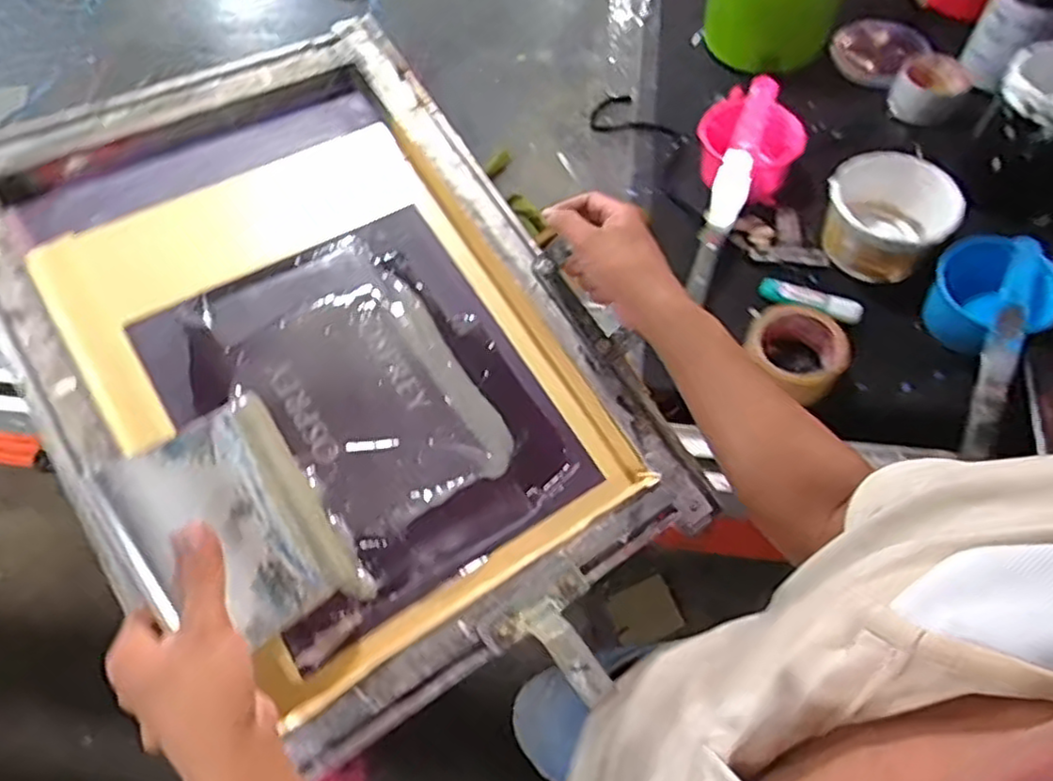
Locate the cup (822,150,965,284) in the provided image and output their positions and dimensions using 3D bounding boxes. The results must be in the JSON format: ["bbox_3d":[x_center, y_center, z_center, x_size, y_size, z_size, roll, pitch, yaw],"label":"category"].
[{"bbox_3d":[0.398,-0.194,0.770,0.129,0.084,0.115,34,69,20],"label":"cup"}]

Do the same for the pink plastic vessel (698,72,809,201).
[{"bbox_3d":[0.268,-0.298,0.832,0.119,0.101,0.102,14,63,11],"label":"pink plastic vessel"}]

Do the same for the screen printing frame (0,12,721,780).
[{"bbox_3d":[-0.161,-0.042,0.559,0.390,0.047,0.548,-30,75,-20],"label":"screen printing frame"}]

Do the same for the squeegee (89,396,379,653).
[{"bbox_3d":[-0.180,0.097,0.434,0.125,0.030,0.158,-39,103,-42],"label":"squeegee"}]

